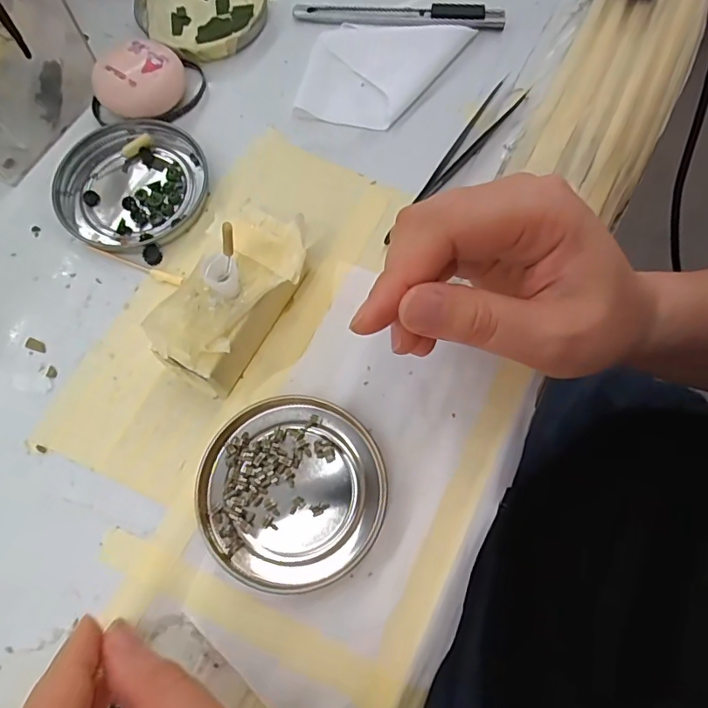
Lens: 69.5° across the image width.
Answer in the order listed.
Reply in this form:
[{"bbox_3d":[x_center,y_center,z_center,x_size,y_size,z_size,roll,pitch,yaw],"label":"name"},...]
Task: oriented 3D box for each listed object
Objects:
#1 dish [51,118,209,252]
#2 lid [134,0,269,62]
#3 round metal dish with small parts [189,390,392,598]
[{"bbox_3d":[-0.119,-0.091,0.273,0.075,0.009,0.075,0,72,1],"label":"dish"},{"bbox_3d":[-0.092,-0.214,0.312,0.073,0.010,0.081,-43,76,-12],"label":"lid"},{"bbox_3d":[-0.027,0.058,0.221,0.078,0.009,0.079,0,72,1],"label":"round metal dish with small parts"}]

